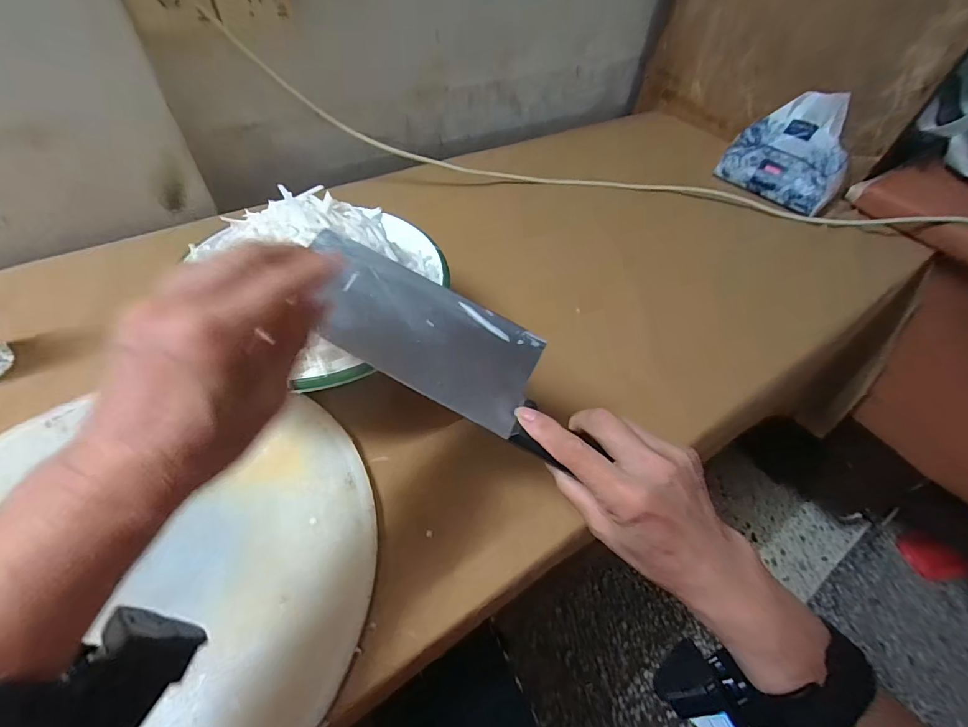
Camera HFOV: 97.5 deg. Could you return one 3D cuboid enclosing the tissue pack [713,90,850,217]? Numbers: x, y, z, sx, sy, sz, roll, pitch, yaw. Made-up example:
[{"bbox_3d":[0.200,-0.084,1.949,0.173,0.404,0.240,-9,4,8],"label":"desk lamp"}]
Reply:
[{"bbox_3d":[0.513,-0.353,0.702,0.060,0.154,0.175,-23,55,-42],"label":"tissue pack"}]

